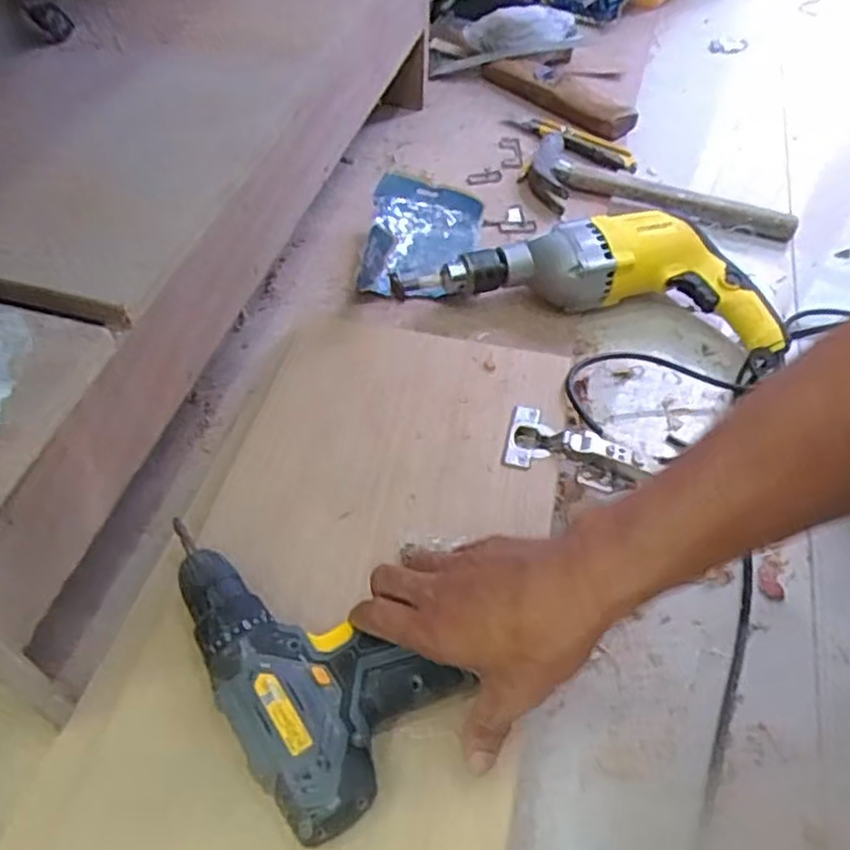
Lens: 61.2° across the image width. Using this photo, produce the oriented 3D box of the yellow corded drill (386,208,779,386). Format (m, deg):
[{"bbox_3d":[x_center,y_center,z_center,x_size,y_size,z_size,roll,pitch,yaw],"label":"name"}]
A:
[{"bbox_3d":[0.166,-0.145,0.705,0.357,0.072,0.142,11,53,7],"label":"yellow corded drill"}]

